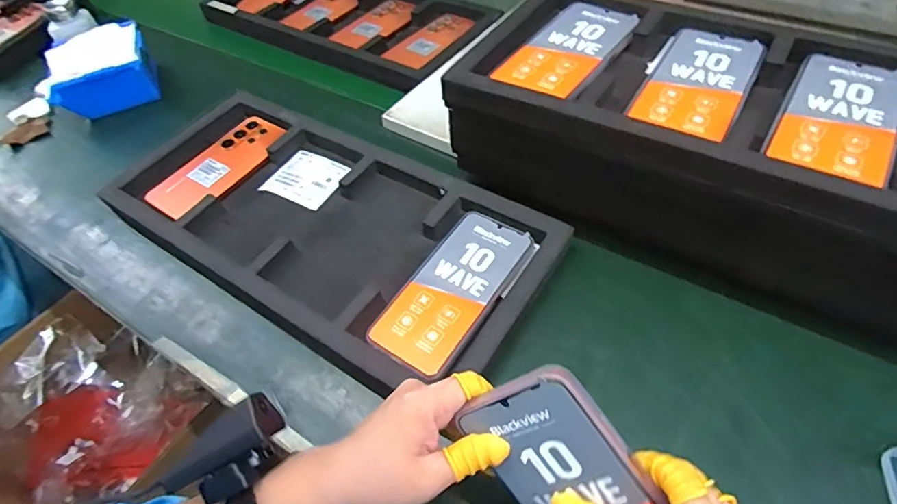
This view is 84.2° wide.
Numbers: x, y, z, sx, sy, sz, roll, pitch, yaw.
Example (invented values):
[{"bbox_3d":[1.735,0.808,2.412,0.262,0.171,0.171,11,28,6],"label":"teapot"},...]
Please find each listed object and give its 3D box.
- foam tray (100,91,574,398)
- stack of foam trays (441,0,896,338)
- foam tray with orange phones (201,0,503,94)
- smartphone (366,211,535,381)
[{"bbox_3d":[-0.139,-0.034,0.526,0.477,0.029,0.225,26,57,23],"label":"foam tray"},{"bbox_3d":[0.258,-0.090,0.457,0.480,0.145,0.223,25,57,22],"label":"stack of foam trays"},{"bbox_3d":[-0.176,-0.391,0.830,0.447,0.035,0.261,22,56,20],"label":"foam tray with orange phones"},{"bbox_3d":[0.007,0.034,0.457,0.084,0.016,0.169,26,57,23],"label":"smartphone"}]

